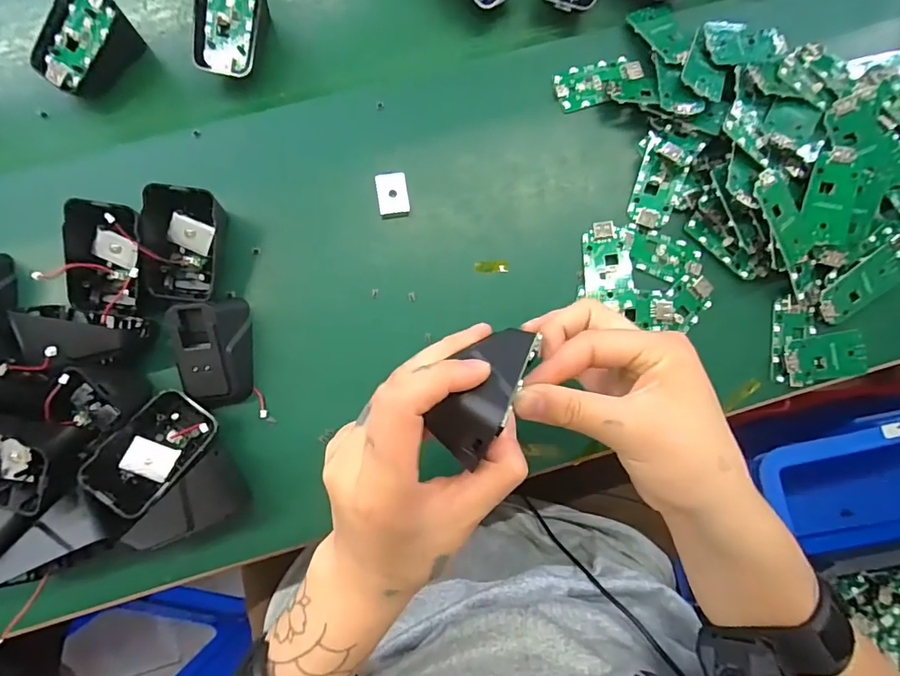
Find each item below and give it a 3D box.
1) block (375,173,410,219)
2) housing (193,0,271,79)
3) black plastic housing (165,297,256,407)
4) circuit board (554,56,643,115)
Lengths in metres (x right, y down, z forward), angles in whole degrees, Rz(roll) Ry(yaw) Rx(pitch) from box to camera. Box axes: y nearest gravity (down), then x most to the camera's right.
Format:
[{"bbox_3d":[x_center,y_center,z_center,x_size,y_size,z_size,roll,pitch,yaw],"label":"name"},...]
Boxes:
[{"bbox_3d":[-0.040,-0.100,0.336,0.021,0.007,0.031,-8,83,-2],"label":"block"},{"bbox_3d":[-0.152,-0.217,0.338,0.043,0.040,0.064,9,82,0],"label":"housing"},{"bbox_3d":[-0.150,0.008,0.305,0.035,0.039,0.068,-3,83,-2],"label":"black plastic housing"},{"bbox_3d":[0.109,-0.186,0.351,0.063,0.009,0.032,-12,83,-3],"label":"circuit board"}]

